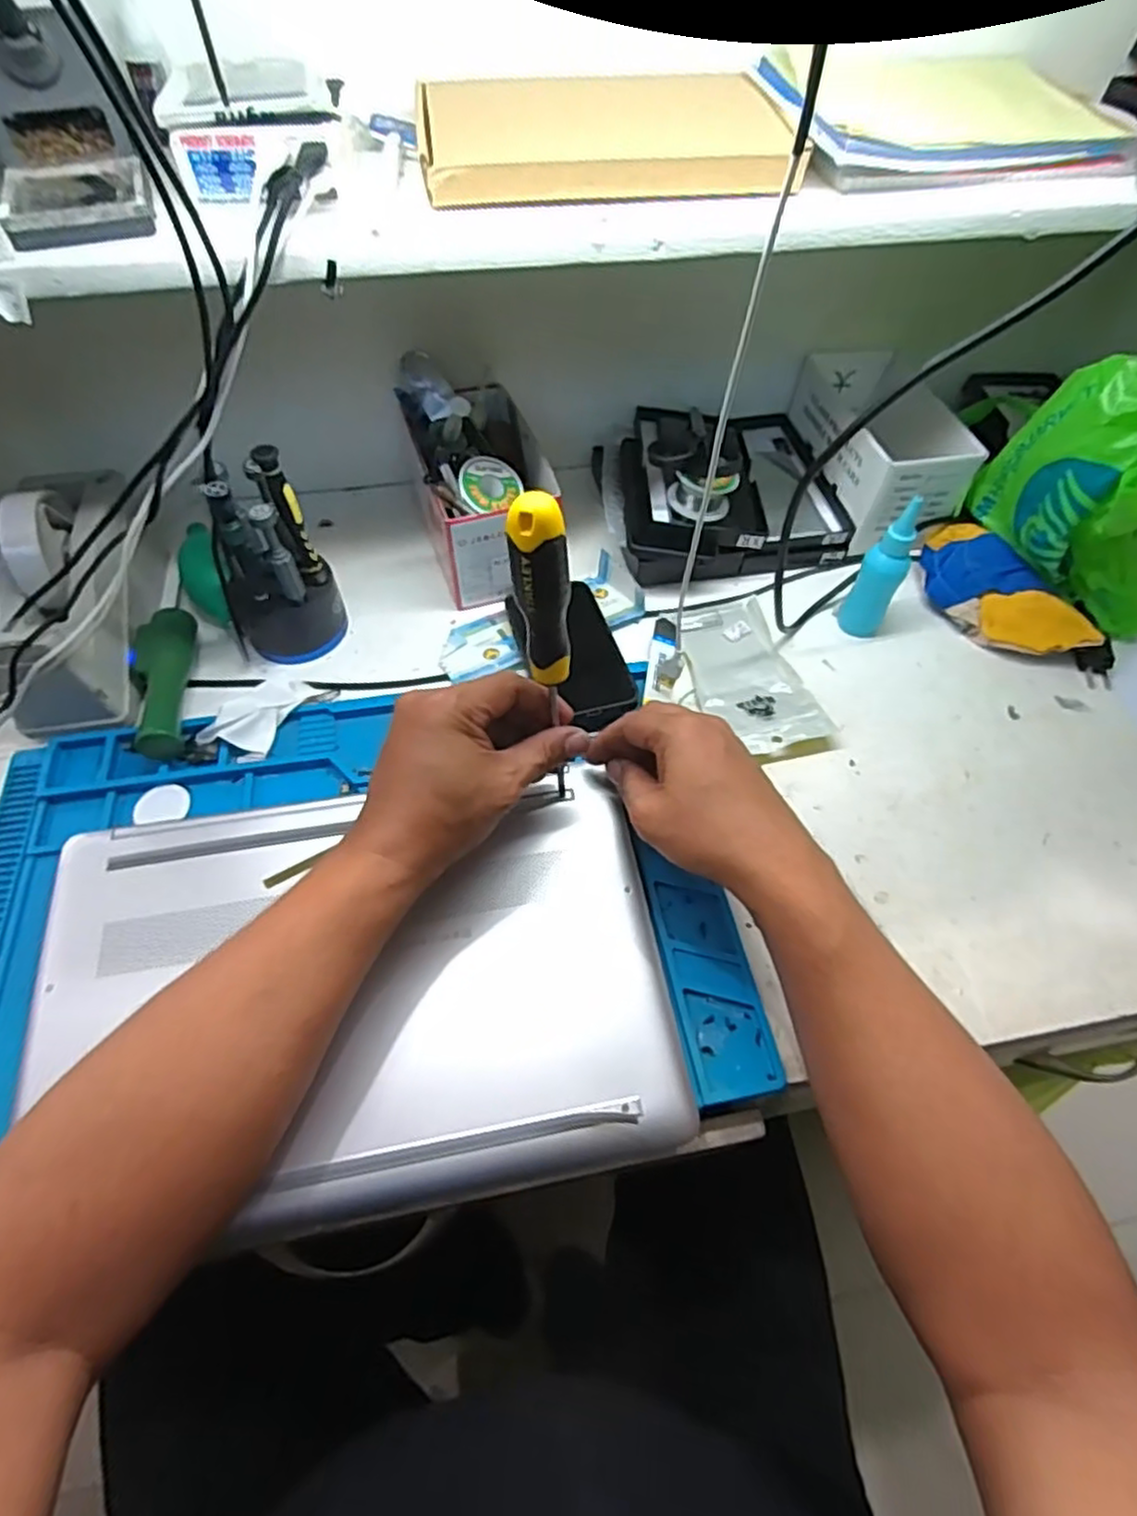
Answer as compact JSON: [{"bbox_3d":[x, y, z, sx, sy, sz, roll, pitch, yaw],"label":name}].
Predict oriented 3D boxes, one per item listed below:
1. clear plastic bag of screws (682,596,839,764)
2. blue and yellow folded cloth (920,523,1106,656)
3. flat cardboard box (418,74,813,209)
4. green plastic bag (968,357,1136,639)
[{"bbox_3d":[0.146,-0.067,0.577,0.085,0.018,0.158,-14,58,-10],"label":"clear plastic bag of screws"},{"bbox_3d":[0.372,-0.143,0.617,0.089,0.035,0.161,-29,62,-19],"label":"blue and yellow folded cloth"},{"bbox_3d":[0.024,-0.377,0.431,0.221,0.032,0.108,-6,57,-5],"label":"flat cardboard box"},{"bbox_3d":[0.436,-0.215,0.557,0.131,0.204,0.142,-6,57,-5],"label":"green plastic bag"}]

